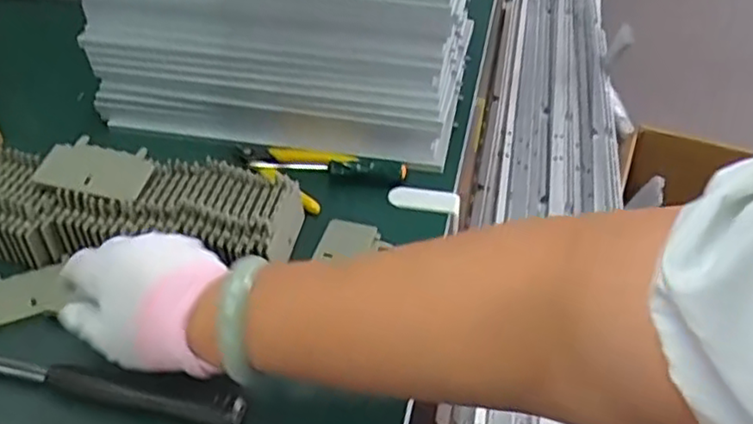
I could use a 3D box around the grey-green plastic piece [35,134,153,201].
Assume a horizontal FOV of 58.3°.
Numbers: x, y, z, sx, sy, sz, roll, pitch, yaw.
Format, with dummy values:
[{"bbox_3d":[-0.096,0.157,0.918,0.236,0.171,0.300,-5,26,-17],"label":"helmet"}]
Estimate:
[{"bbox_3d":[-0.224,-0.036,0.543,0.085,0.004,0.053,16,52,7],"label":"grey-green plastic piece"}]

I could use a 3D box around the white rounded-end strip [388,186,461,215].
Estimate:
[{"bbox_3d":[0.042,-0.011,0.599,0.063,0.007,0.022,6,43,7],"label":"white rounded-end strip"}]

